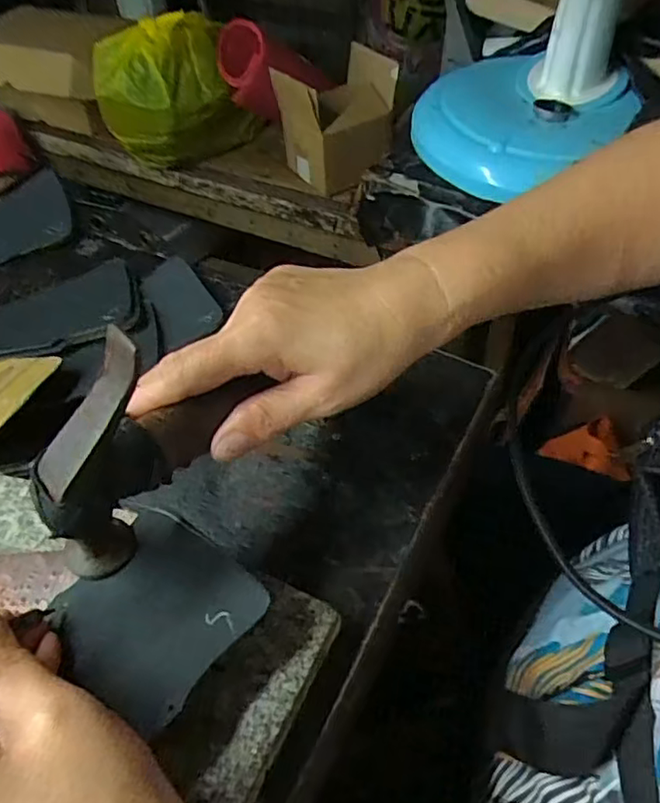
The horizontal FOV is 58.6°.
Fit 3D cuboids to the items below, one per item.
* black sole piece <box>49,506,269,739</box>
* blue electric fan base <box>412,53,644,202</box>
[{"bbox_3d":[-0.074,0.089,0.249,0.077,0.004,0.070,24,61,24],"label":"black sole piece"},{"bbox_3d":[0.207,-0.325,0.674,0.216,0.048,0.218,-2,52,3],"label":"blue electric fan base"}]

